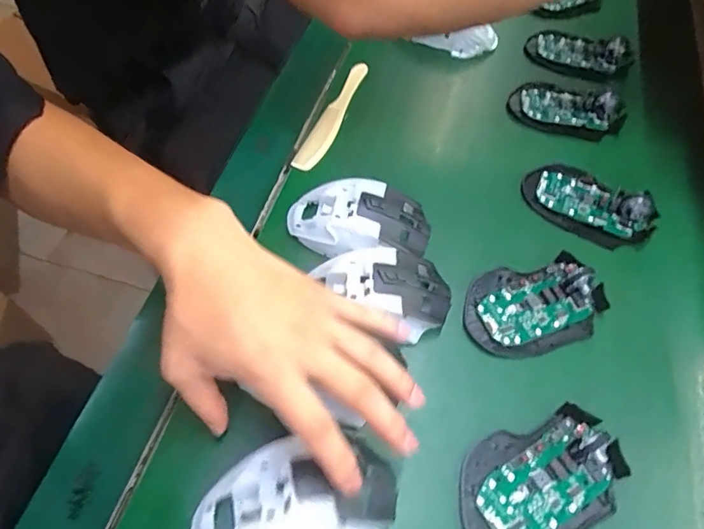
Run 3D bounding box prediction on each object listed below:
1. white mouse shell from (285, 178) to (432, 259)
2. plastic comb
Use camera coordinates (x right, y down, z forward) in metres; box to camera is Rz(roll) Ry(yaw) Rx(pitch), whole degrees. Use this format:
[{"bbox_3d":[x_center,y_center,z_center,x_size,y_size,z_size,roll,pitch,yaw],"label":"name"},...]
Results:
[{"bbox_3d":[0.005,-0.036,0.407,0.116,0.032,0.061,7,58,1],"label":"white mouse shell"},{"bbox_3d":[-0.017,-0.151,0.502,0.021,0.010,0.163,20,59,9],"label":"plastic comb"}]

